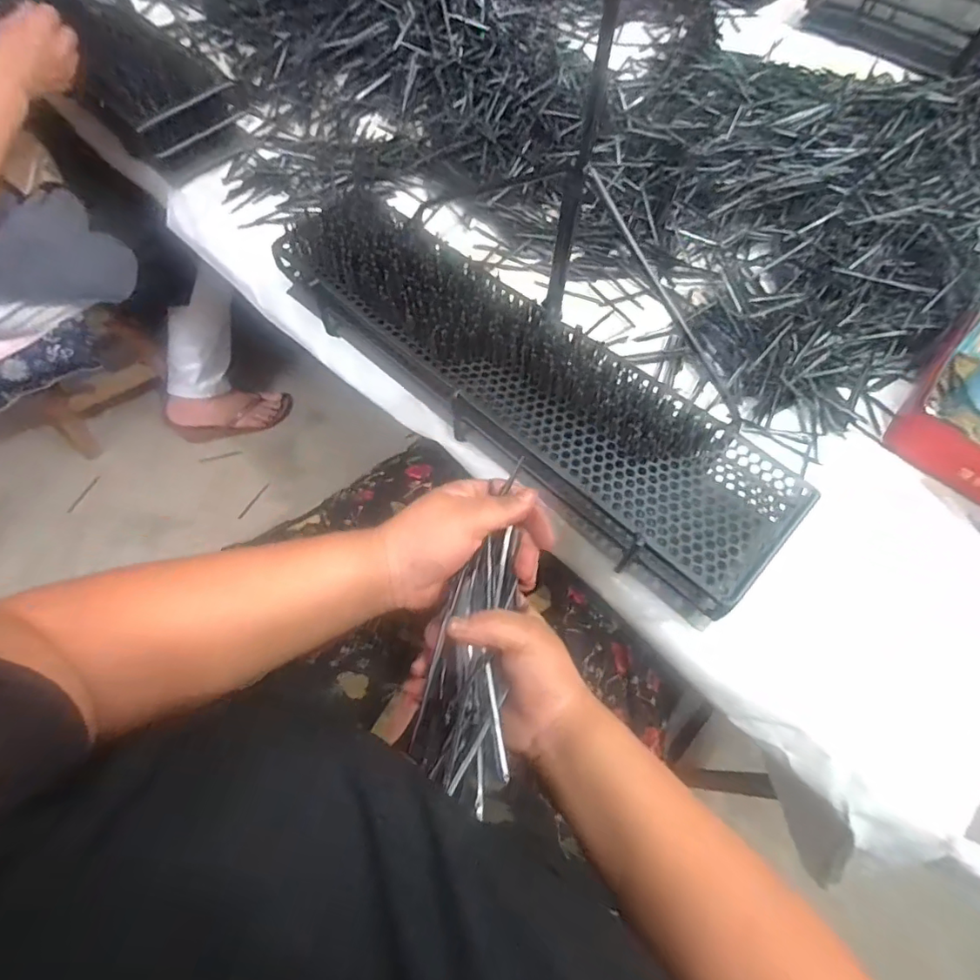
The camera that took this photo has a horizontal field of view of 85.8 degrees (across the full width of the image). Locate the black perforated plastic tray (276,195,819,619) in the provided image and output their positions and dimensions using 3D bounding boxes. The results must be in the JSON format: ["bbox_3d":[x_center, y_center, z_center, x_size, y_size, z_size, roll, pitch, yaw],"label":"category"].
[{"bbox_3d":[0.017,-0.121,0.552,0.597,0.100,0.142,40,68,15],"label":"black perforated plastic tray"}]

